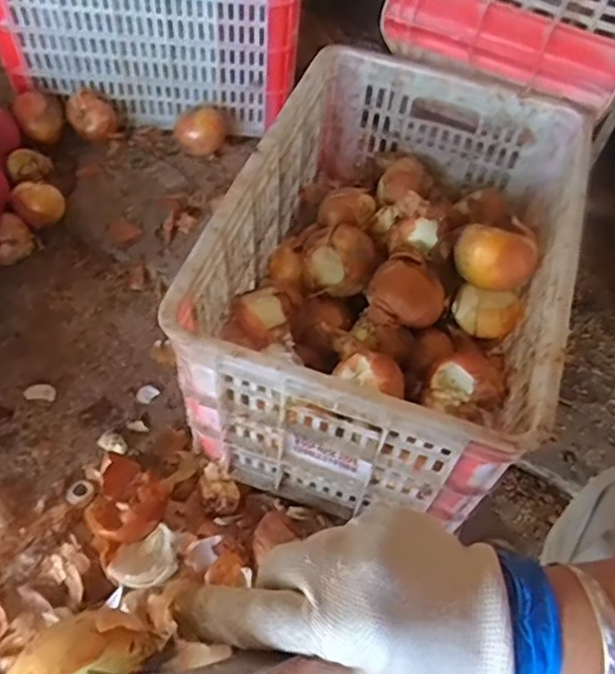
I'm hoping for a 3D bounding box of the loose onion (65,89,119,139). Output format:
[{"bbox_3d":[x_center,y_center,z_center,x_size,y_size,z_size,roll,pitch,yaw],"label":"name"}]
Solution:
[{"bbox_3d":[-0.377,-0.382,1.102,0.083,0.066,0.074,-9,54,-13],"label":"loose onion"}]

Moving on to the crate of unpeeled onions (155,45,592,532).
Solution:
[{"bbox_3d":[0.094,-0.067,0.763,0.346,0.265,0.509,18,52,8],"label":"crate of unpeeled onions"}]

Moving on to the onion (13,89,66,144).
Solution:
[{"bbox_3d":[-0.459,-0.386,1.074,0.078,0.077,0.086,-13,55,-16],"label":"onion"}]

